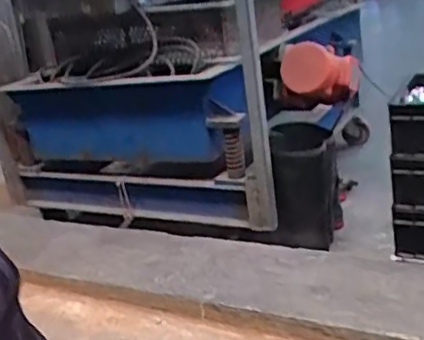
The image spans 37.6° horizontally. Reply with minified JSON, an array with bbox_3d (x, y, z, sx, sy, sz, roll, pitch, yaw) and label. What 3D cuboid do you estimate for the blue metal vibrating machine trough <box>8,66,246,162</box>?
[{"bbox_3d":[-0.213,-0.125,1.546,0.635,0.201,0.091,6,24,32],"label":"blue metal vibrating machine trough"}]

